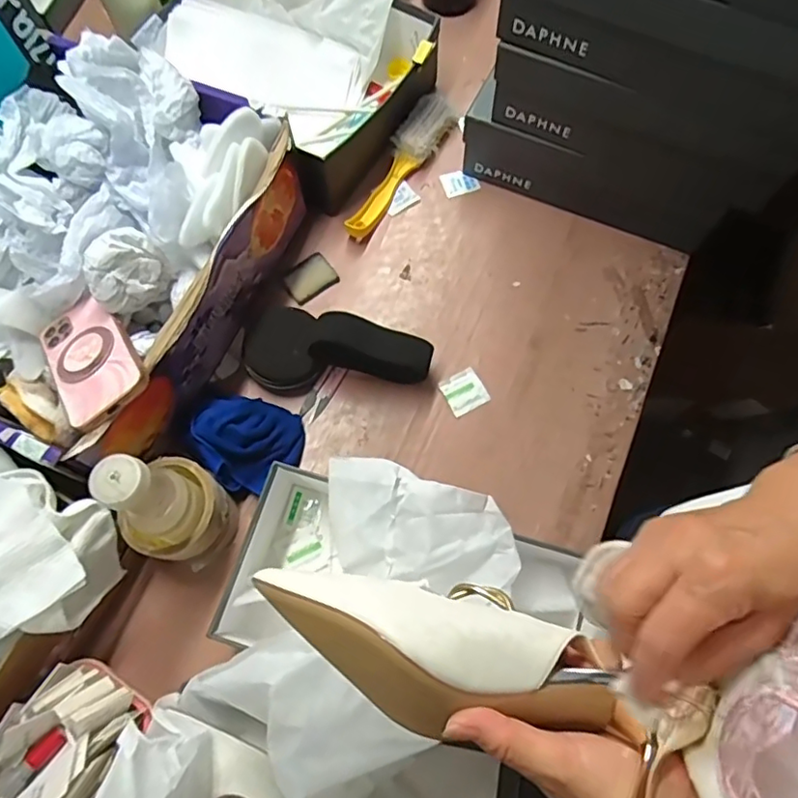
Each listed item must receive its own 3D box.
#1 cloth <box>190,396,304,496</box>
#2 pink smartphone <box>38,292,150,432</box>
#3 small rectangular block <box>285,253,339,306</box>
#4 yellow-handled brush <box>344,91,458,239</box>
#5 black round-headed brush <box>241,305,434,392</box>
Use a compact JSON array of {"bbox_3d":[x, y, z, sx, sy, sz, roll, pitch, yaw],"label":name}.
[{"bbox_3d":[-0.154,0.036,0.606,0.100,0.059,0.102,-39,74,-12],"label":"cloth"},{"bbox_3d":[-0.278,-0.038,0.529,0.074,0.013,0.142,-42,57,-5],"label":"pink smartphone"},{"bbox_3d":[-0.105,-0.142,0.702,0.059,0.010,0.046,-39,74,-12],"label":"small rectangular block"},{"bbox_3d":[-0.003,-0.290,0.736,0.053,0.043,0.219,31,73,12],"label":"yellow-handled brush"},{"bbox_3d":[-0.073,-0.053,0.629,0.210,0.085,0.090,4,69,17],"label":"black round-headed brush"}]

